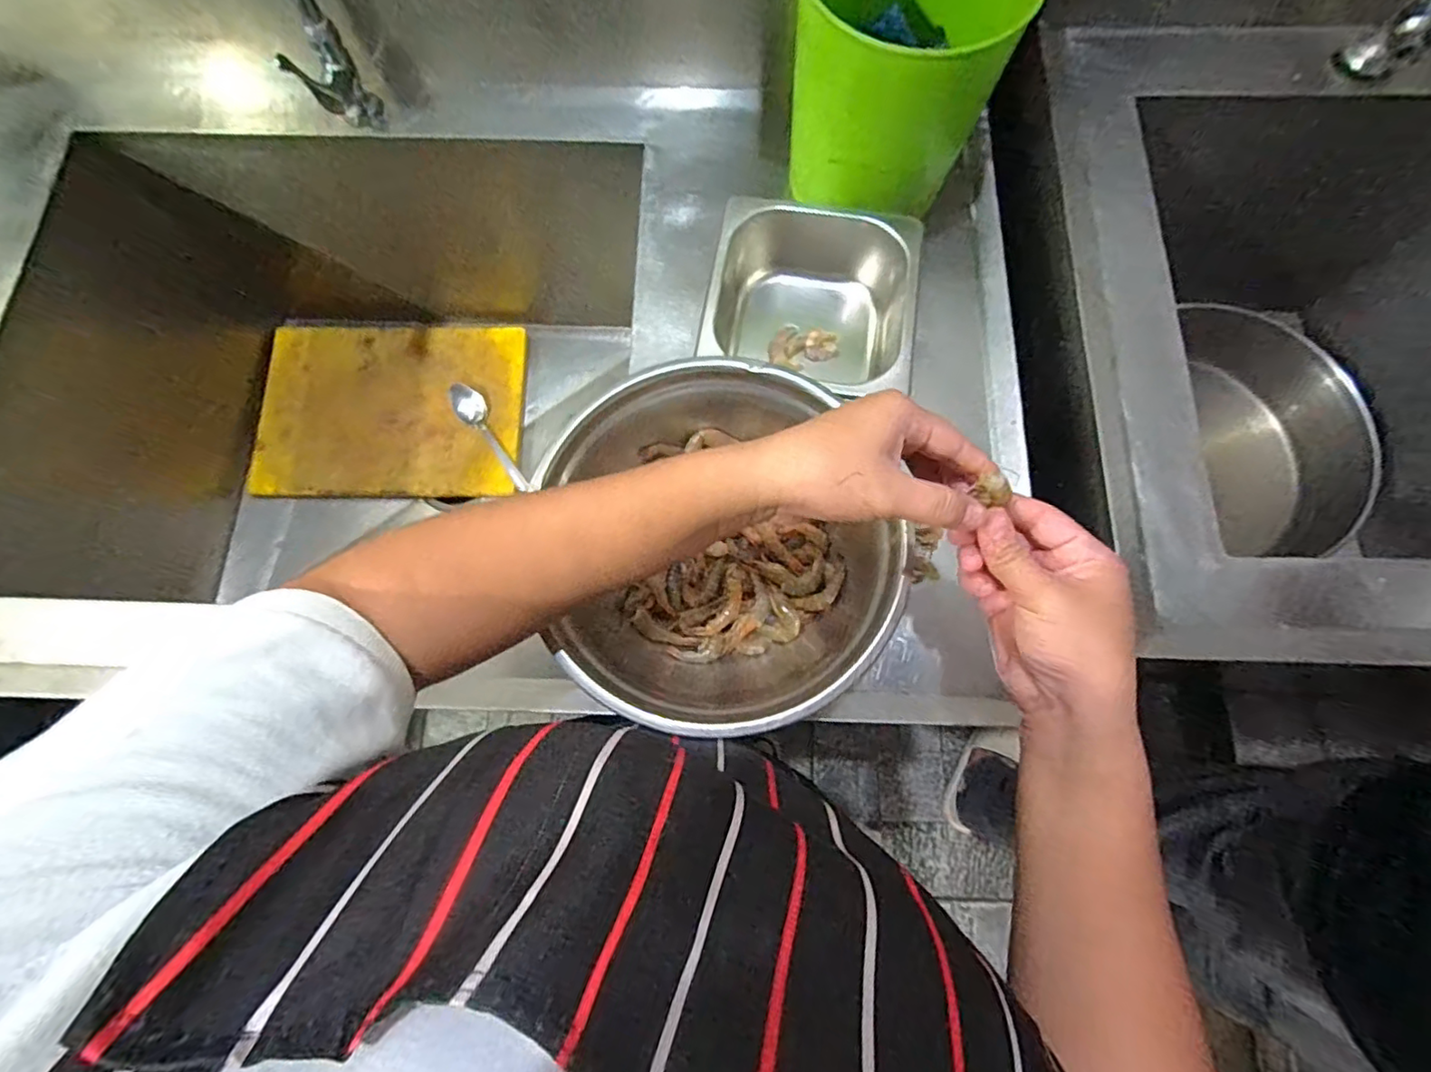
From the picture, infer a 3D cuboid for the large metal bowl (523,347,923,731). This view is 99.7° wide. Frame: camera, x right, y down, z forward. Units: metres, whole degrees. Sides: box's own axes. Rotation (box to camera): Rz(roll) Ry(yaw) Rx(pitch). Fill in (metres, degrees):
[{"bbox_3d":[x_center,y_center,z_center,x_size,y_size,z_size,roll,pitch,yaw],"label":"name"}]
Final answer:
[{"bbox_3d":[0.005,0.010,0.412,0.203,0.106,0.219,0,72,-1],"label":"large metal bowl"}]

